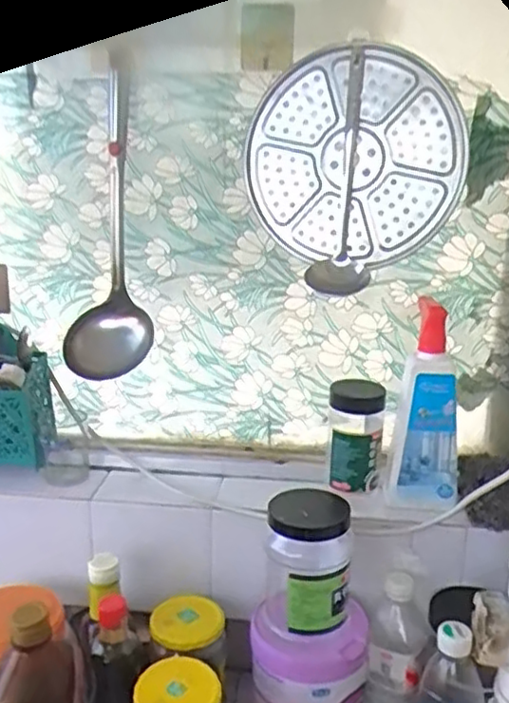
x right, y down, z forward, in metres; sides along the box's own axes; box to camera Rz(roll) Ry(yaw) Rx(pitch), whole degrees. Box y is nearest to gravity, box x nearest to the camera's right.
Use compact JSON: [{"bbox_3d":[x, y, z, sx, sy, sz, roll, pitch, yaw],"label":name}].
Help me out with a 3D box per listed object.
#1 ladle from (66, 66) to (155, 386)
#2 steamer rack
[{"bbox_3d":[-0.172,-0.138,0.760,0.095,0.332,0.115,-4,15,-16],"label":"ladle"},{"bbox_3d":[0.113,-0.221,0.756,0.238,0.232,0.020,3,6,10],"label":"steamer rack"}]

